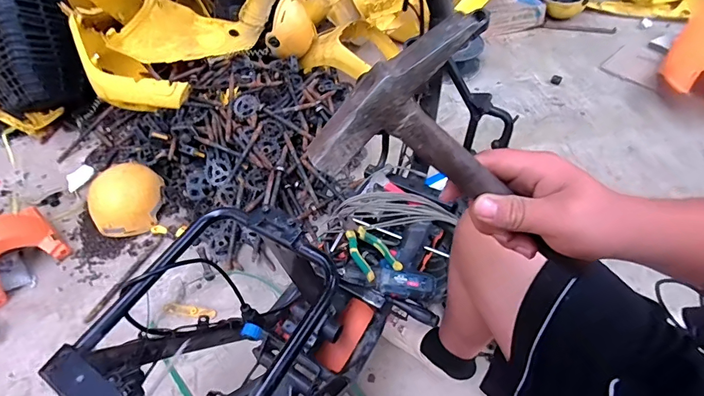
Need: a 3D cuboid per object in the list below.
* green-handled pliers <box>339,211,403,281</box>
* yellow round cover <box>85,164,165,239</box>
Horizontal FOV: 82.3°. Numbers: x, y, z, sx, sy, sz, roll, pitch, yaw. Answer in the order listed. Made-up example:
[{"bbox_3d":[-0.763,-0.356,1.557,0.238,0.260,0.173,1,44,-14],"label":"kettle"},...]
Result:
[{"bbox_3d":[0.021,0.088,0.838,0.071,0.025,0.205,-23,40,-13],"label":"green-handled pliers"},{"bbox_3d":[-0.707,-0.001,1.262,0.174,0.155,0.222,-1,51,2],"label":"yellow round cover"}]

